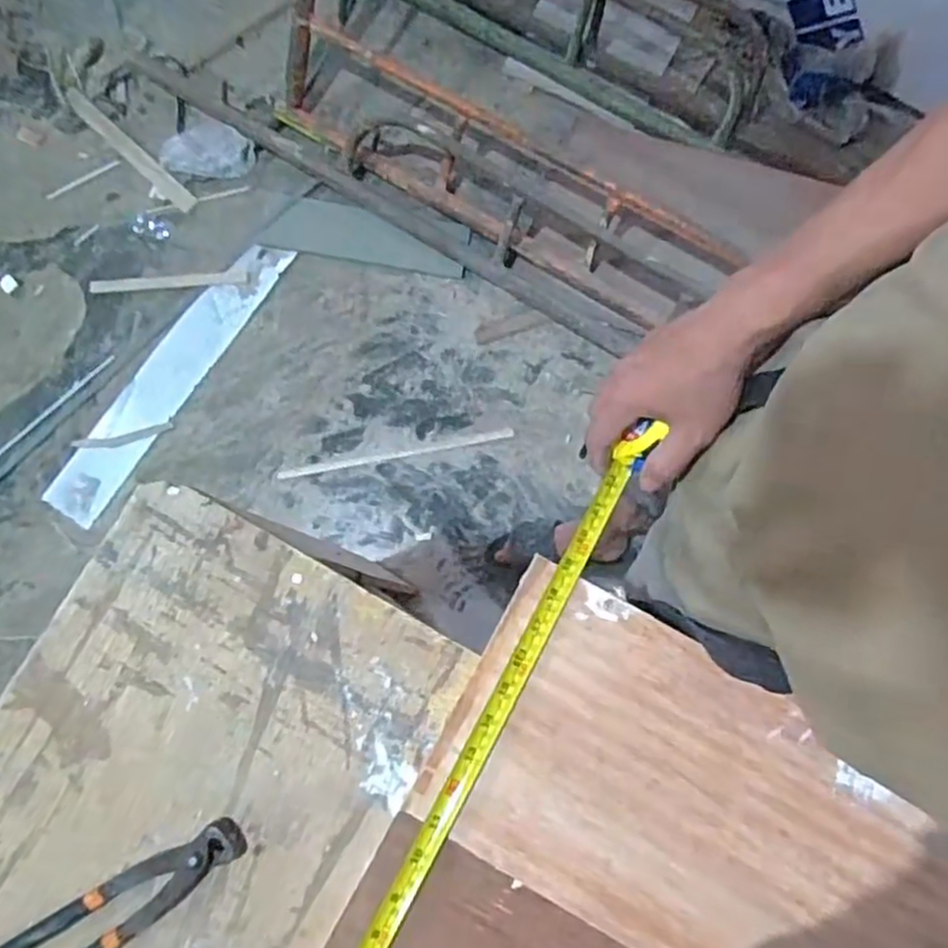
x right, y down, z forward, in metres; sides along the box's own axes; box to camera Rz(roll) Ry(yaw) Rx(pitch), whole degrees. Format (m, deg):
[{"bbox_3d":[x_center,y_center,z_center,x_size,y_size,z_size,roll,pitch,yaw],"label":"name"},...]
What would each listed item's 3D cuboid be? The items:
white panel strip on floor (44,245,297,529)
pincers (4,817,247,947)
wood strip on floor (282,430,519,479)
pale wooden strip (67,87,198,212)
[{"bbox_3d":[-0.623,-0.210,1.471,0.148,0.020,0.678,27,76,20],"label":"white panel strip on floor"},{"bbox_3d":[-0.262,0.316,0.500,0.218,0.017,0.042,-30,80,-7],"label":"pincers"},{"bbox_3d":[-0.152,-0.039,1.427,0.464,0.011,0.023,-10,79,-4],"label":"wood strip on floor"},{"bbox_3d":[-0.771,-0.728,1.605,0.401,0.013,0.044,43,81,9],"label":"pale wooden strip"}]

